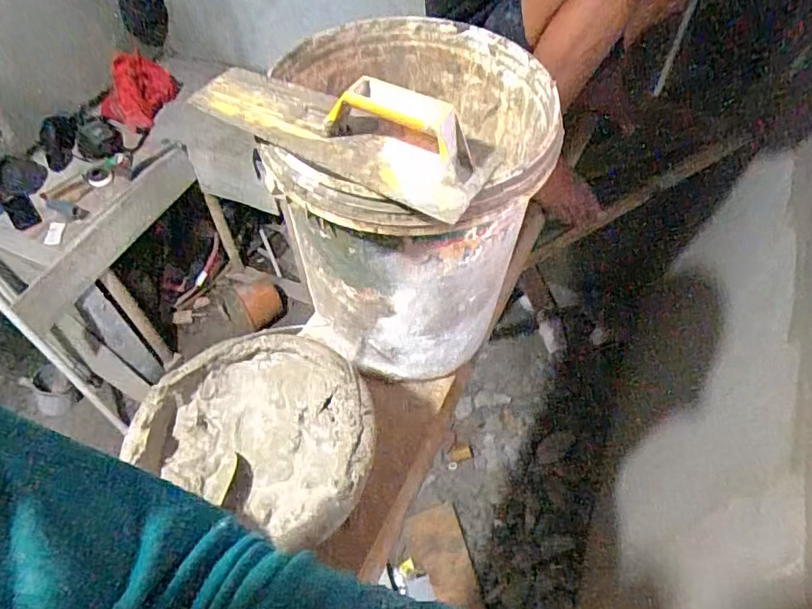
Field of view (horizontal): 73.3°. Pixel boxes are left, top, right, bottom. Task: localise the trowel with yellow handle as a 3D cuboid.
[{"bbox_3d":[-0.069,-0.168,0.492,0.295,0.062,0.098,22,58,18],"label":"trowel with yellow handle"}]

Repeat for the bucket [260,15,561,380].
[{"bbox_3d":[0.015,-0.118,0.684,0.276,0.343,0.317,-2,54,2],"label":"bucket"}]

